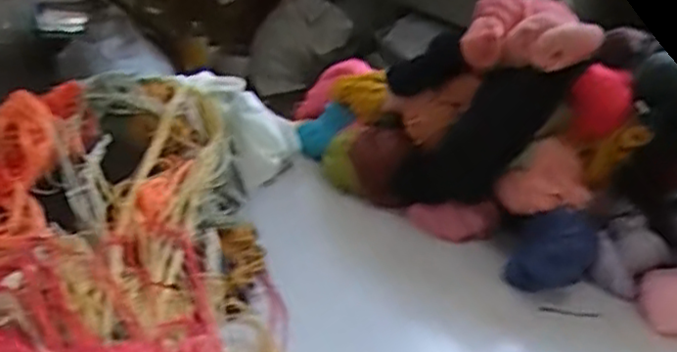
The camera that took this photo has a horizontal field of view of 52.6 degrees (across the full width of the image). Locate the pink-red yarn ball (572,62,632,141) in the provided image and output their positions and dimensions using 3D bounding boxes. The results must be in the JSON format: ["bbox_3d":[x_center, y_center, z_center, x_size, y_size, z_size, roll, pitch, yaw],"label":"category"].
[{"bbox_3d":[0.305,-0.083,0.788,0.058,0.071,0.053,7,28,-4],"label":"pink-red yarn ball"}]

